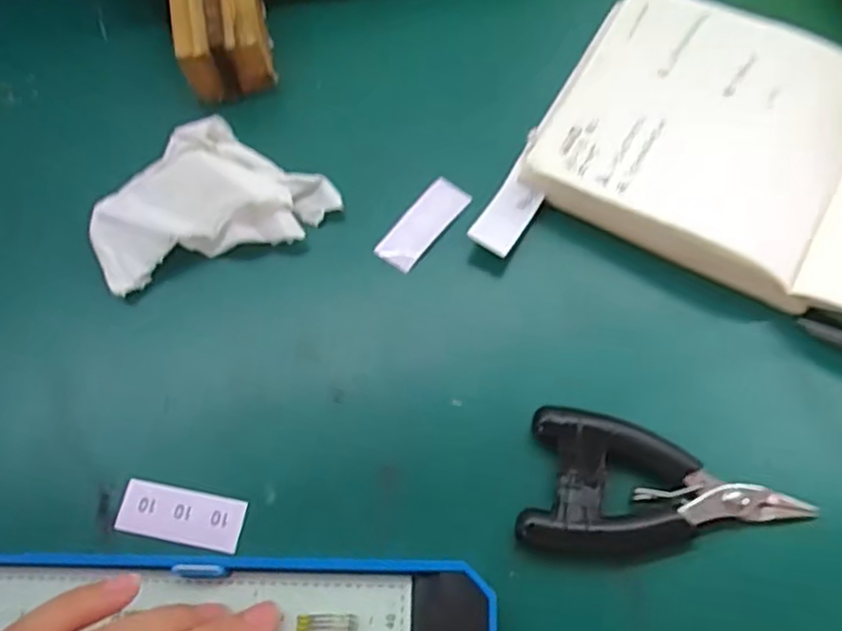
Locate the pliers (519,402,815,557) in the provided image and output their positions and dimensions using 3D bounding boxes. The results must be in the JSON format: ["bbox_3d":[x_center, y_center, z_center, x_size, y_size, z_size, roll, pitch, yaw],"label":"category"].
[{"bbox_3d":[0.084,0.064,0.247,0.092,0.010,0.049,11,69,6],"label":"pliers"}]

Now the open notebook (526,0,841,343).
[{"bbox_3d":[0.176,-0.057,0.292,0.239,0.025,0.142,28,71,12],"label":"open notebook"}]

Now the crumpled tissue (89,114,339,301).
[{"bbox_3d":[-0.091,-0.052,0.304,0.099,0.023,0.062,-19,69,-6],"label":"crumpled tissue"}]

